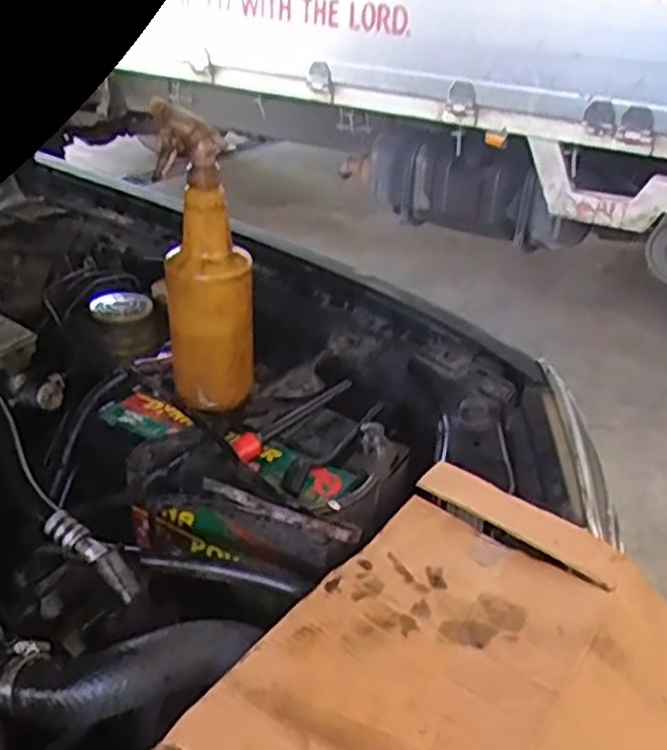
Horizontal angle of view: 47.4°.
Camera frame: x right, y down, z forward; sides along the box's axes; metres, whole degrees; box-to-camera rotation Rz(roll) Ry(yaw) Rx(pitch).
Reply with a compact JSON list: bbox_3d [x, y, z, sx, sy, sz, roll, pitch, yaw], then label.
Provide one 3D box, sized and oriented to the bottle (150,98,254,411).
[{"bbox_3d":[-0.130,-0.113,0.776,0.089,0.285,0.091,-5,31,-9],"label":"bottle"}]

